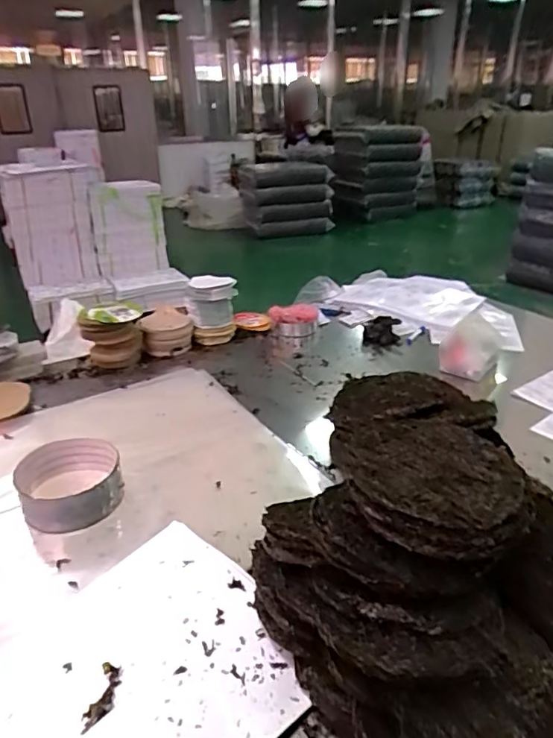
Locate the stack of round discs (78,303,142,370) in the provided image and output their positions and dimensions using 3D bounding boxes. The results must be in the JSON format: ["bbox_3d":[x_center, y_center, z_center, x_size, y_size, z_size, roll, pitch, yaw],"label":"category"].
[{"bbox_3d":[-0.498,-0.104,1.570,0.175,0.164,0.143,-8,28,-17],"label":"stack of round discs"}]

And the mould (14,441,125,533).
[{"bbox_3d":[-0.393,0.215,0.989,0.182,0.095,0.172,-8,28,-17],"label":"mould"}]

